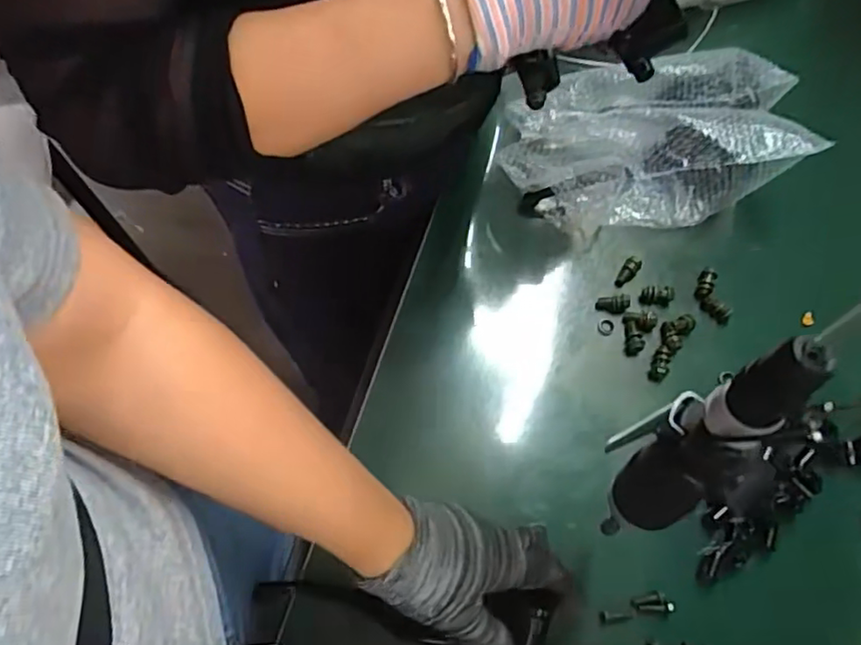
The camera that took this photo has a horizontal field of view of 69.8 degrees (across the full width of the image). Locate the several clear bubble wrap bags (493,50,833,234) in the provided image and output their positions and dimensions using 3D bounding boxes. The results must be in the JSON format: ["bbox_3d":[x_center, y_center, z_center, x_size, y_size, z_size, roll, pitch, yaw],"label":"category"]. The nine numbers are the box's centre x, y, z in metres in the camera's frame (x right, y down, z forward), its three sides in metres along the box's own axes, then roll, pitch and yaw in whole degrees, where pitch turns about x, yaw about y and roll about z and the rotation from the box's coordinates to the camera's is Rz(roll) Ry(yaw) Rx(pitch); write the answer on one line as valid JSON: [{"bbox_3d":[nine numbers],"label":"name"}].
[{"bbox_3d":[0.216,-0.192,0.635,0.282,0.099,0.162,-6,68,-3],"label":"several clear bubble wrap bags"}]

